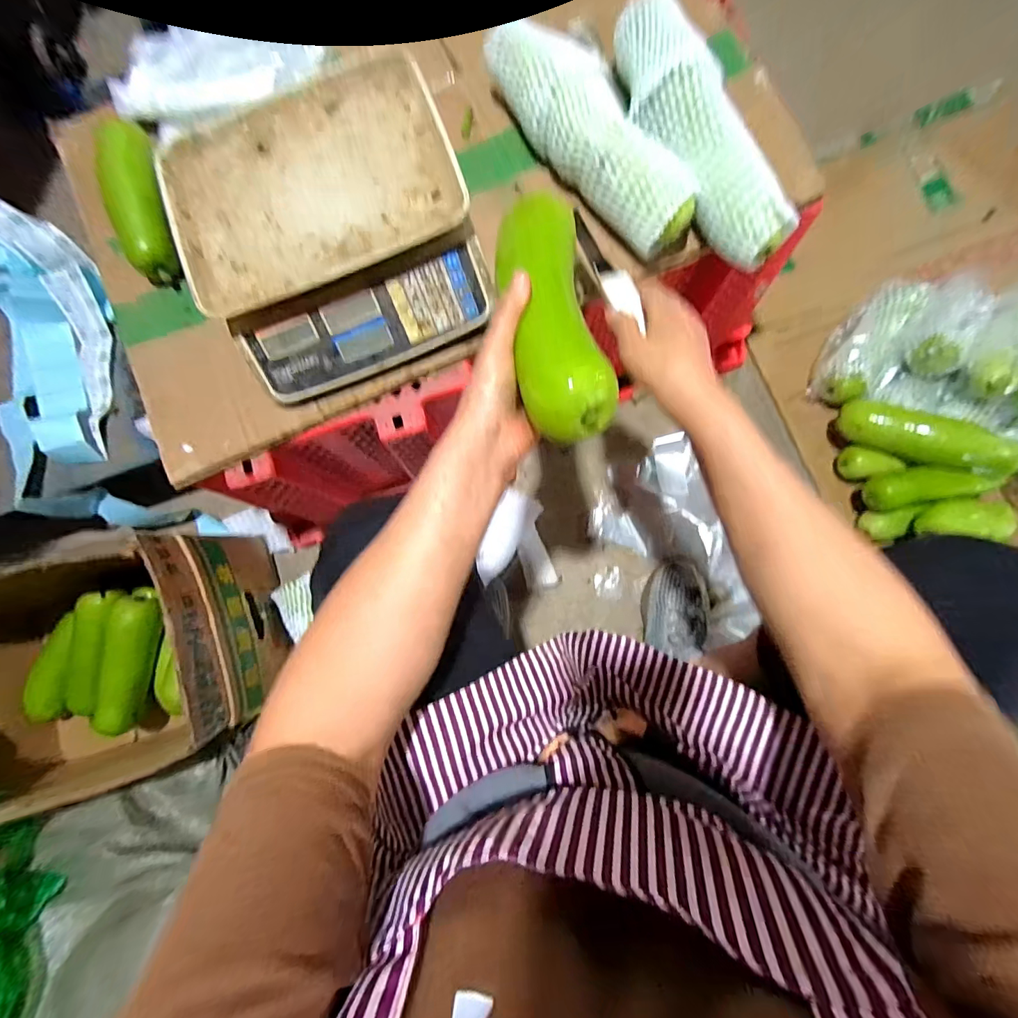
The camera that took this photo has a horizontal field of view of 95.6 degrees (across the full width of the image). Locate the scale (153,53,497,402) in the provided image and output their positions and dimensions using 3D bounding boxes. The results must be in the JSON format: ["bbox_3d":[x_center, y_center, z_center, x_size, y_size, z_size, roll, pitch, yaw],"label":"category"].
[{"bbox_3d":[-0.183,-0.284,0.480,0.274,0.083,0.271,-21,82,0],"label":"scale"}]

